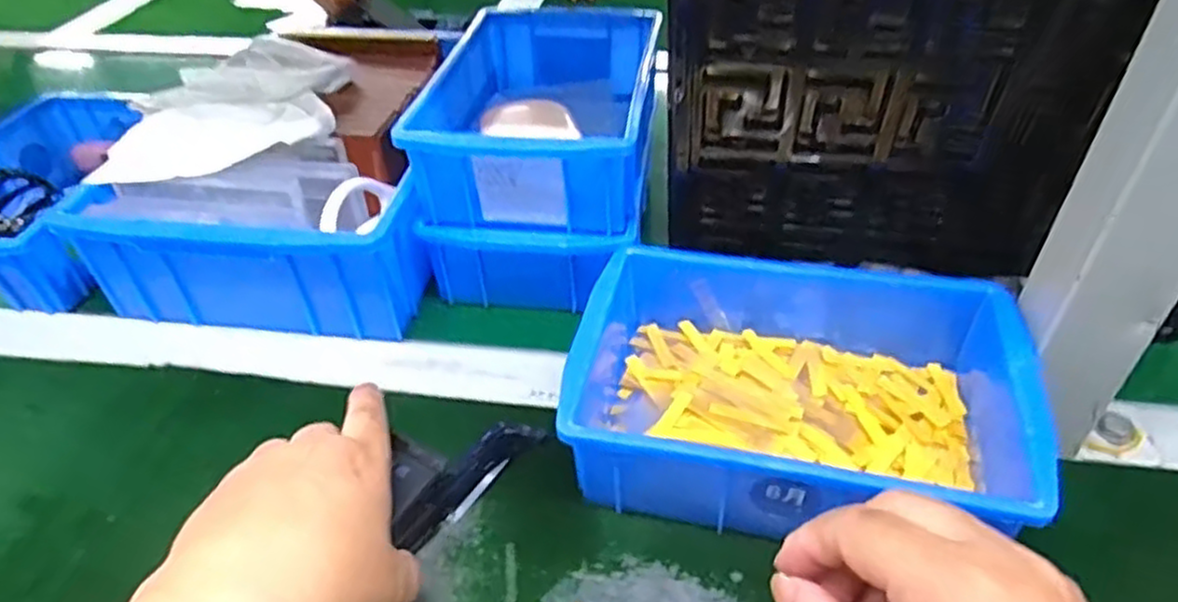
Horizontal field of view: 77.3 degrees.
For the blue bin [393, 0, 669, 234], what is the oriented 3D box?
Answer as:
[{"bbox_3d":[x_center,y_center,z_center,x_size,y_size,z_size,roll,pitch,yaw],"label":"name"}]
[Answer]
[{"bbox_3d":[-0.027,-0.123,0.479,0.125,0.064,0.204,5,41,8],"label":"blue bin"}]

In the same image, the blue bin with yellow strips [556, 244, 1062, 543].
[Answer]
[{"bbox_3d":[0.097,0.042,0.363,0.195,0.068,0.146,8,41,12],"label":"blue bin with yellow strips"}]

